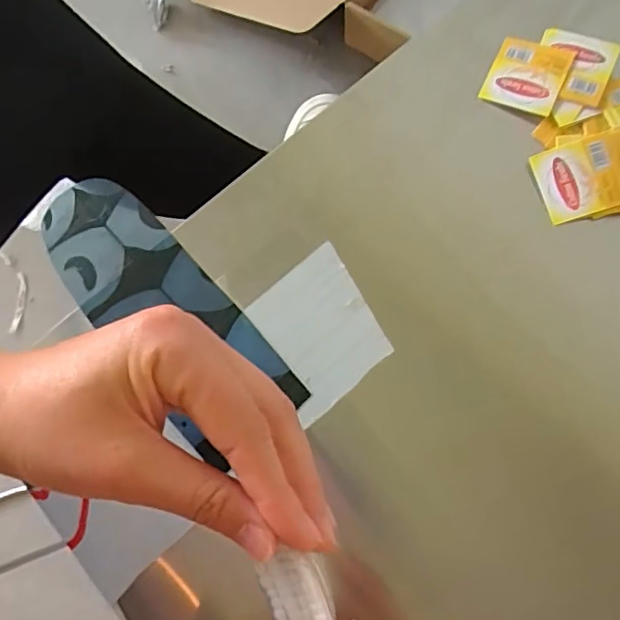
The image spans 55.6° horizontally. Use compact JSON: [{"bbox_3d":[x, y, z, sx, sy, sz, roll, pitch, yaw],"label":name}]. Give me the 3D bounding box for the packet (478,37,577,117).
[{"bbox_3d":[0.120,-0.131,0.326,0.039,0.005,0.042,25,78,8],"label":"packet"}]

